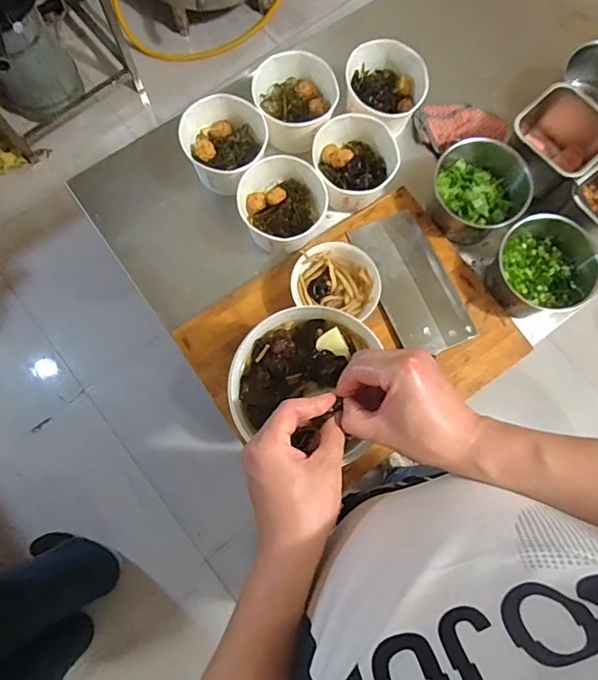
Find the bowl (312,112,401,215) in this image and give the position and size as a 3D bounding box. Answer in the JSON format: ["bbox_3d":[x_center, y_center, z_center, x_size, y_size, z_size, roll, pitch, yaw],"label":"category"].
[{"bbox_3d":[0.077,-0.251,0.701,0.115,0.067,0.123,0,78,-1],"label":"bowl"}]

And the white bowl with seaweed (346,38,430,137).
[{"bbox_3d":[0.124,-0.364,0.724,0.116,0.065,0.116,0,78,-1],"label":"white bowl with seaweed"}]

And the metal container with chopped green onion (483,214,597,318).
[{"bbox_3d":[0.333,-0.095,0.684,0.125,0.076,0.135,0,78,-1],"label":"metal container with chopped green onion"}]

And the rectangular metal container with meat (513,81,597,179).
[{"bbox_3d":[0.363,-0.283,0.710,0.120,0.091,0.127,-41,82,-9],"label":"rectangular metal container with meat"}]

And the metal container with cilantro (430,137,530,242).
[{"bbox_3d":[0.252,-0.216,0.699,0.134,0.072,0.122,0,78,-1],"label":"metal container with cilantro"}]

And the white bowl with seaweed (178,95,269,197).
[{"bbox_3d":[-0.101,-0.275,0.697,0.114,0.070,0.117,0,78,-1],"label":"white bowl with seaweed"}]

